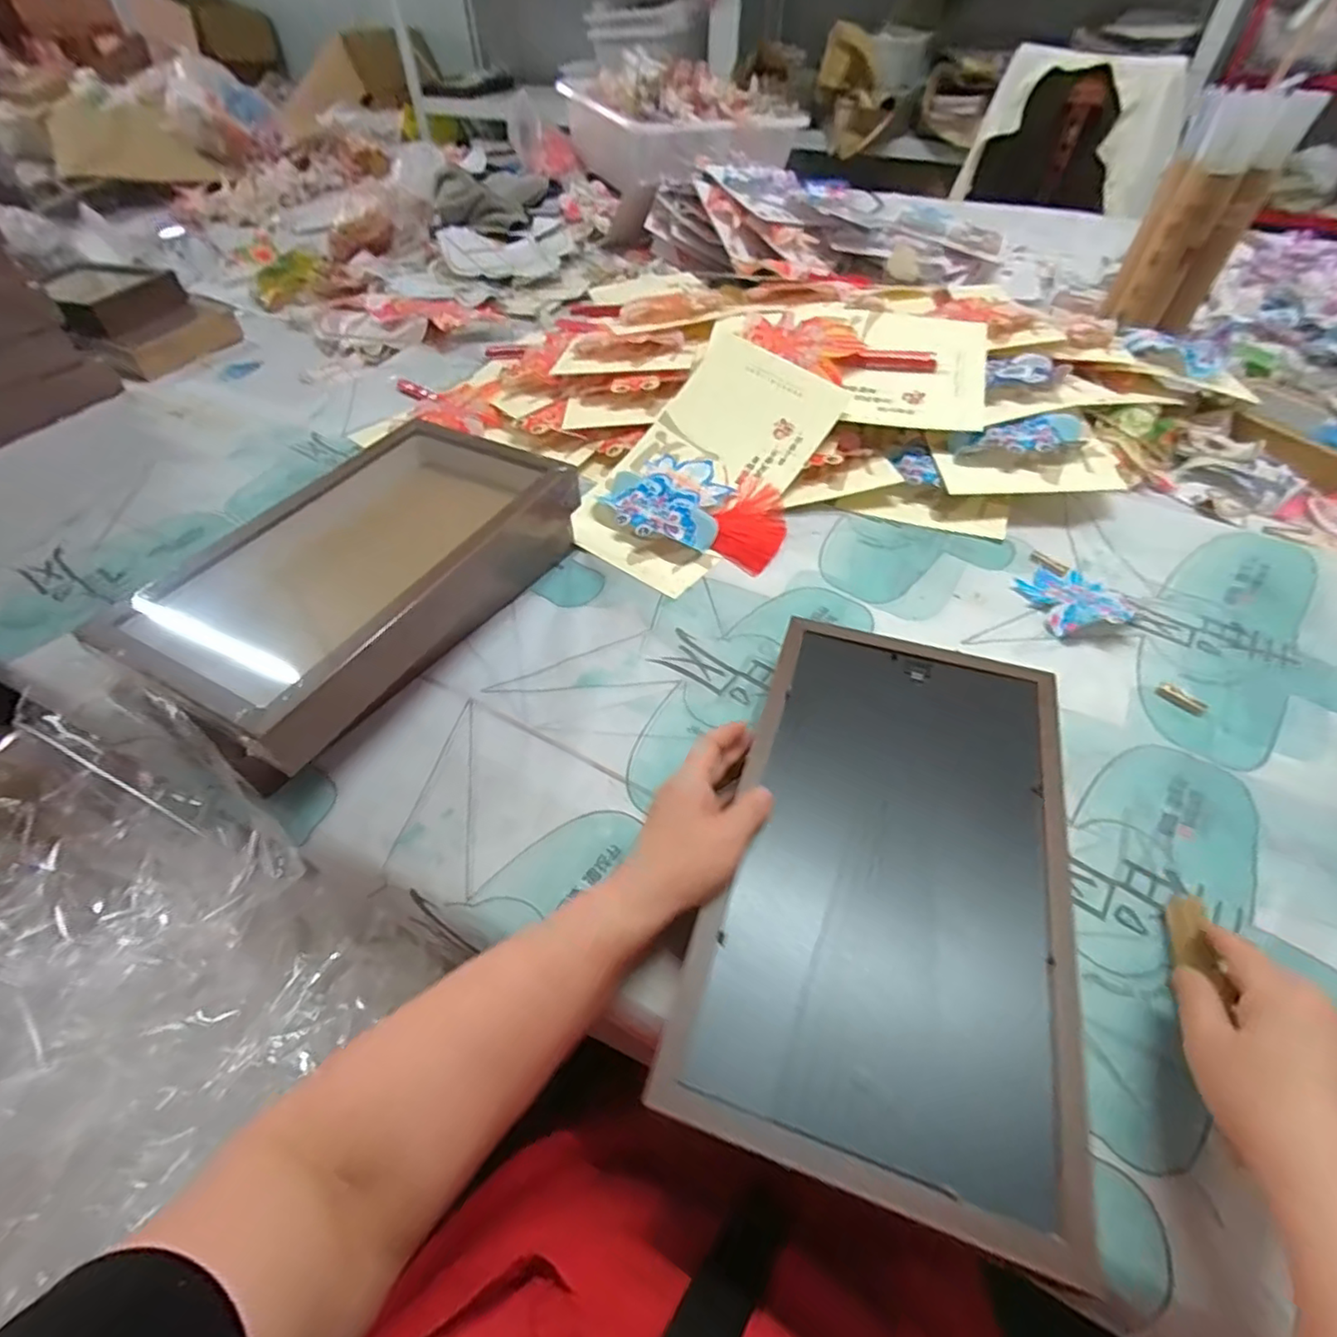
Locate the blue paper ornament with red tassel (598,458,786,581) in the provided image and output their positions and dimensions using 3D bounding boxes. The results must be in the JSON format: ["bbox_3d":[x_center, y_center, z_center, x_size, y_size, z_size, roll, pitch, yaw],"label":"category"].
[{"bbox_3d":[0.028,-0.170,0.655,0.184,0.028,0.123,15,51,13],"label":"blue paper ornament with red tassel"}]

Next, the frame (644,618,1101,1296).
[{"bbox_3d":[0.140,0.109,0.382,0.199,0.016,0.344,14,53,13],"label":"frame"}]

